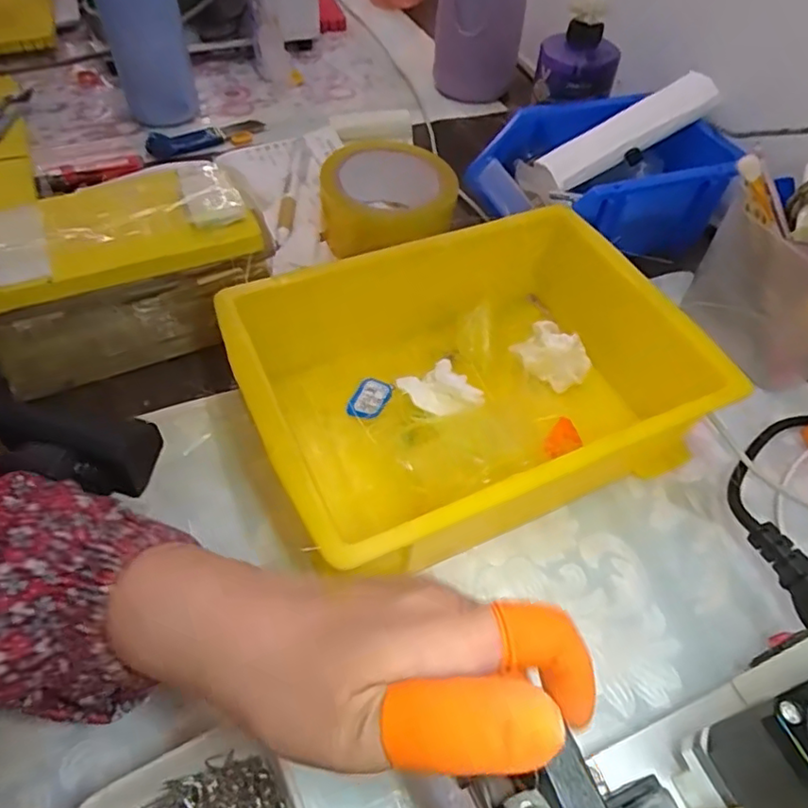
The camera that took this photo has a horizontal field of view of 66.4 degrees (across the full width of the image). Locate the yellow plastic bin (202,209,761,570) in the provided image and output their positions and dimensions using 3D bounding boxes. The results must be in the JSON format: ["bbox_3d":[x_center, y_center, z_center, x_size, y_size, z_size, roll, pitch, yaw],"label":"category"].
[{"bbox_3d":[0.036,-0.011,0.355,0.234,0.076,0.171,-20,56,-18],"label":"yellow plastic bin"}]

